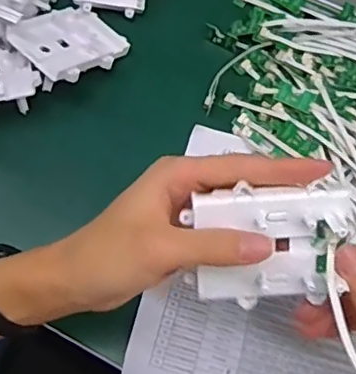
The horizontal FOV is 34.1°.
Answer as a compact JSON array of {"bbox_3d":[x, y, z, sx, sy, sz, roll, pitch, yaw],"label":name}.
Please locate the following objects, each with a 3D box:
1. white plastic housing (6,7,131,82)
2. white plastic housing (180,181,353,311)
[{"bbox_3d":[-0.091,-0.119,0.482,0.066,0.018,0.082,41,49,15],"label":"white plastic housing"},{"bbox_3d":[0.051,0.033,0.310,0.080,0.012,0.066,-7,110,4],"label":"white plastic housing"}]

